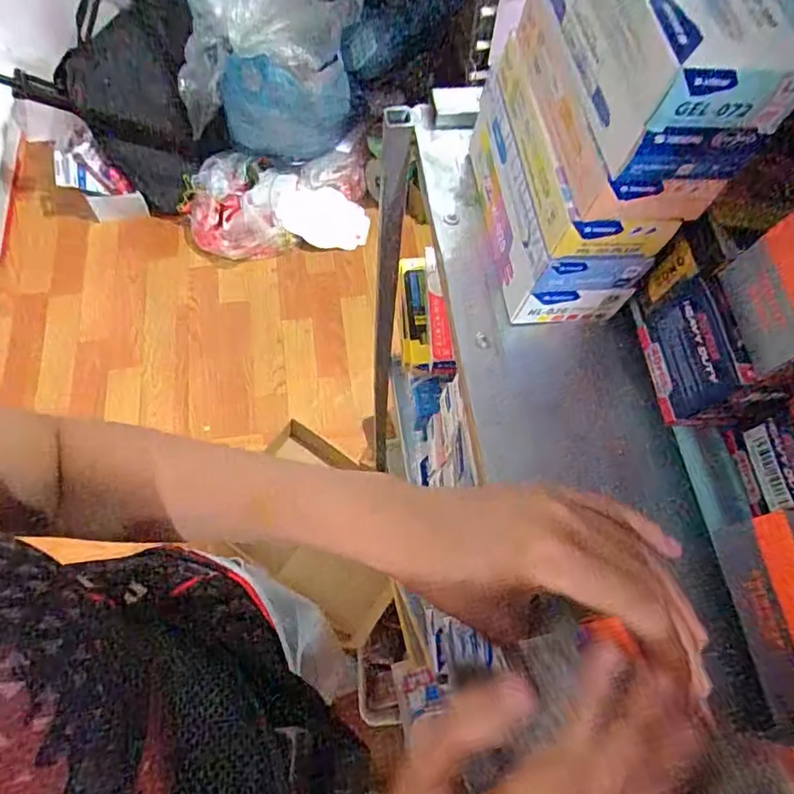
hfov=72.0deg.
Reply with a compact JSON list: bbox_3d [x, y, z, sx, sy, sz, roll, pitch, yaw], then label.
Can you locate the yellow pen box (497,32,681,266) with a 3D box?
[{"bbox_3d":[0.098,-0.137,0.294,0.058,0.026,0.135,-6,66,-6],"label":"yellow pen box"}]

